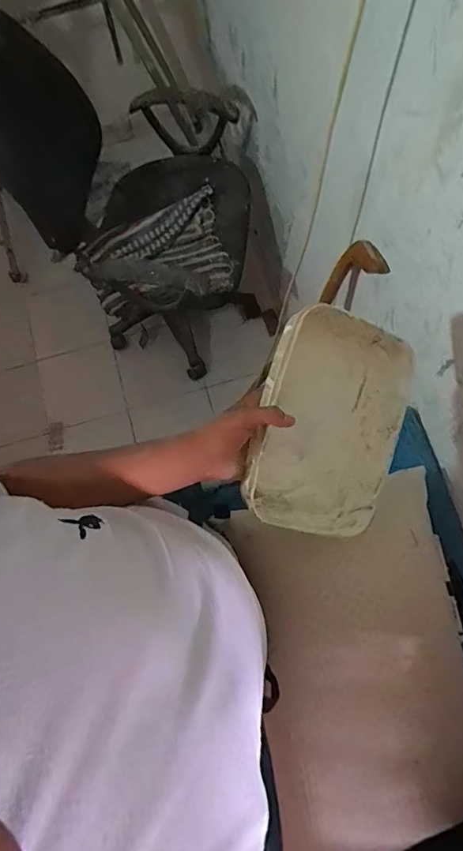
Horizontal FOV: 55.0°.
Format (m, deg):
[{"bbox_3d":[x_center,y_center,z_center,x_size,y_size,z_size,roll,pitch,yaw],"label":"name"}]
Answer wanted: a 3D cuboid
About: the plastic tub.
[{"bbox_3d":[0.126,0.000,0.573,0.217,0.055,0.277,19,89,-29],"label":"plastic tub"}]

